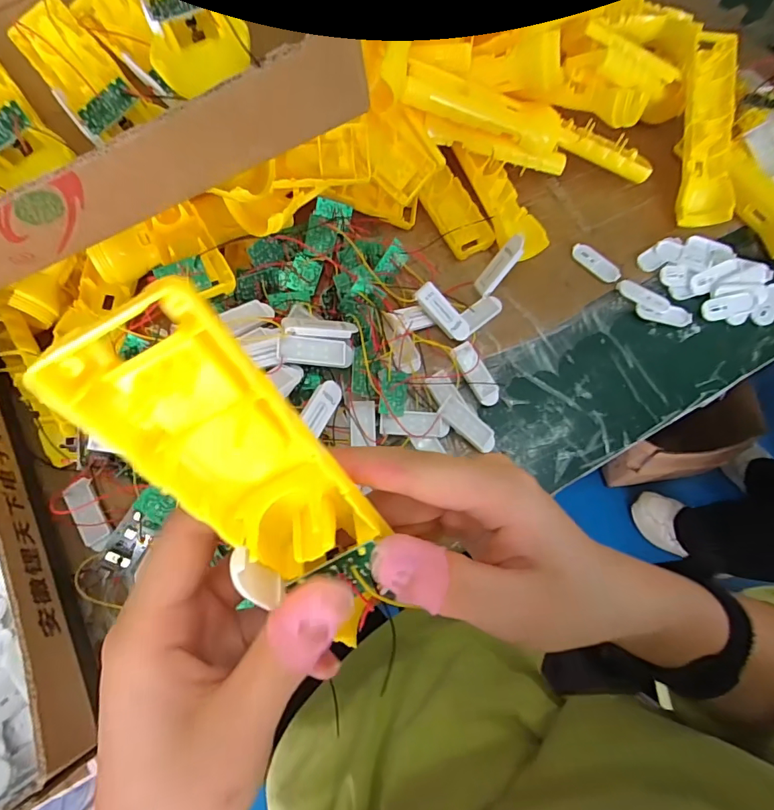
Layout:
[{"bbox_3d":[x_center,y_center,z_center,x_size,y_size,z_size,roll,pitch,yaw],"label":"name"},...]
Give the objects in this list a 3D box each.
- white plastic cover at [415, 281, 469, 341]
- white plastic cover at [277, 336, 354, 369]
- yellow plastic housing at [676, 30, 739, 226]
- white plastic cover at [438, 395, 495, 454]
[{"bbox_3d":[0.049,-0.080,0.391,0.021,0.004,0.057,-44,96,-12],"label":"white plastic cover"},{"bbox_3d":[-0.053,-0.040,0.341,0.056,0.005,0.022,4,72,-20],"label":"white plastic cover"},{"bbox_3d":[0.294,-0.258,0.420,0.047,0.033,0.174,2,93,-1],"label":"yellow plastic housing"},{"bbox_3d":[0.068,0.016,0.378,0.056,0.005,0.021,43,77,-6],"label":"white plastic cover"}]

